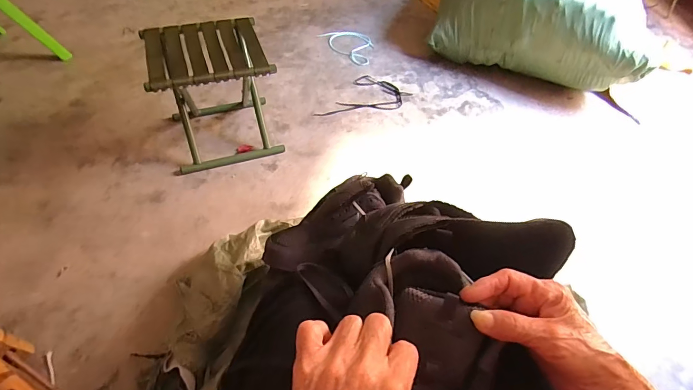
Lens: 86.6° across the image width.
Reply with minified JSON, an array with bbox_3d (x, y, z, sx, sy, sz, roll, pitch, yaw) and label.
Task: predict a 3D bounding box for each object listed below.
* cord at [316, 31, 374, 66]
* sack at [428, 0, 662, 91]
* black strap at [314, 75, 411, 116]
[{"bbox_3d":[0.020,-0.636,1.544,0.279,0.014,0.170,39,59,24],"label":"cord"},{"bbox_3d":[0.731,-0.681,1.348,0.700,0.346,0.387,25,53,14],"label":"sack"},{"bbox_3d":[0.066,-0.324,1.307,0.207,0.009,0.309,30,56,19],"label":"black strap"}]

